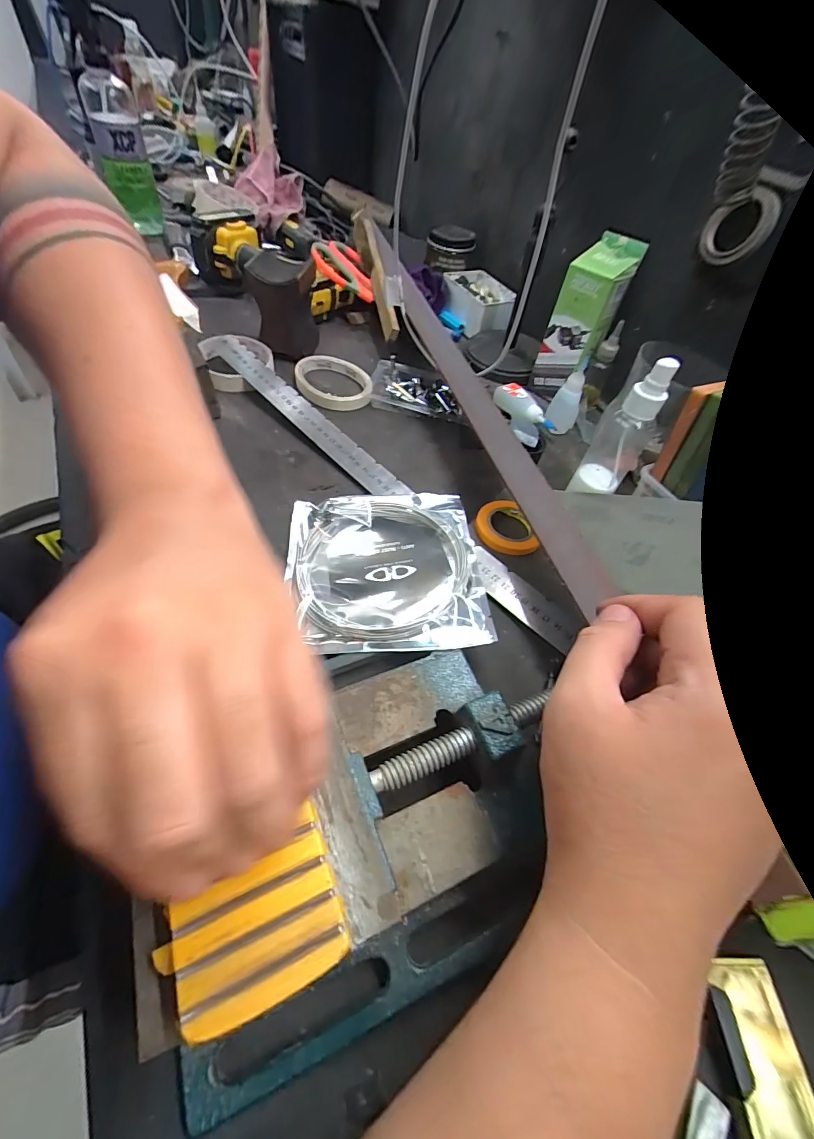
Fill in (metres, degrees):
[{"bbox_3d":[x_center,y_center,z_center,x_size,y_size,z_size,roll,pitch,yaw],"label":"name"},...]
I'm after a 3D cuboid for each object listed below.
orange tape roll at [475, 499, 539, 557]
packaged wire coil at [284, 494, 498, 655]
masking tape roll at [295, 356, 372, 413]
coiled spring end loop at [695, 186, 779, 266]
[{"bbox_3d":[0.088,-0.038,0.372,0.050,0.011,0.056,1,53,-9],"label":"orange tape roll"},{"bbox_3d":[-0.018,-0.004,0.321,0.145,0.024,0.150,2,53,-9],"label":"packaged wire coil"},{"bbox_3d":[-0.085,-0.216,0.477,0.082,0.014,0.087,-5,54,-13],"label":"masking tape roll"},{"bbox_3d":[0.273,-0.283,0.342,0.047,0.049,0.018,29,54,12],"label":"coiled spring end loop"}]

